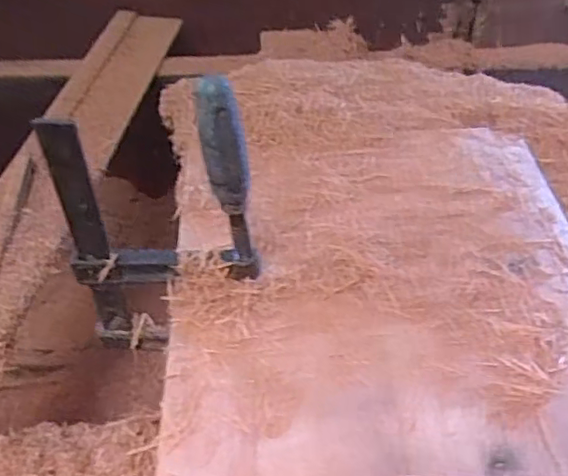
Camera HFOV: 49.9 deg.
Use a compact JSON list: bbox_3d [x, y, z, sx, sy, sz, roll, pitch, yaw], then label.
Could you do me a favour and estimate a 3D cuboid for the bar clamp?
[{"bbox_3d":[-0.105,0.002,0.515,0.157,0.300,0.027,3,45,1],"label":"bar clamp"}]

